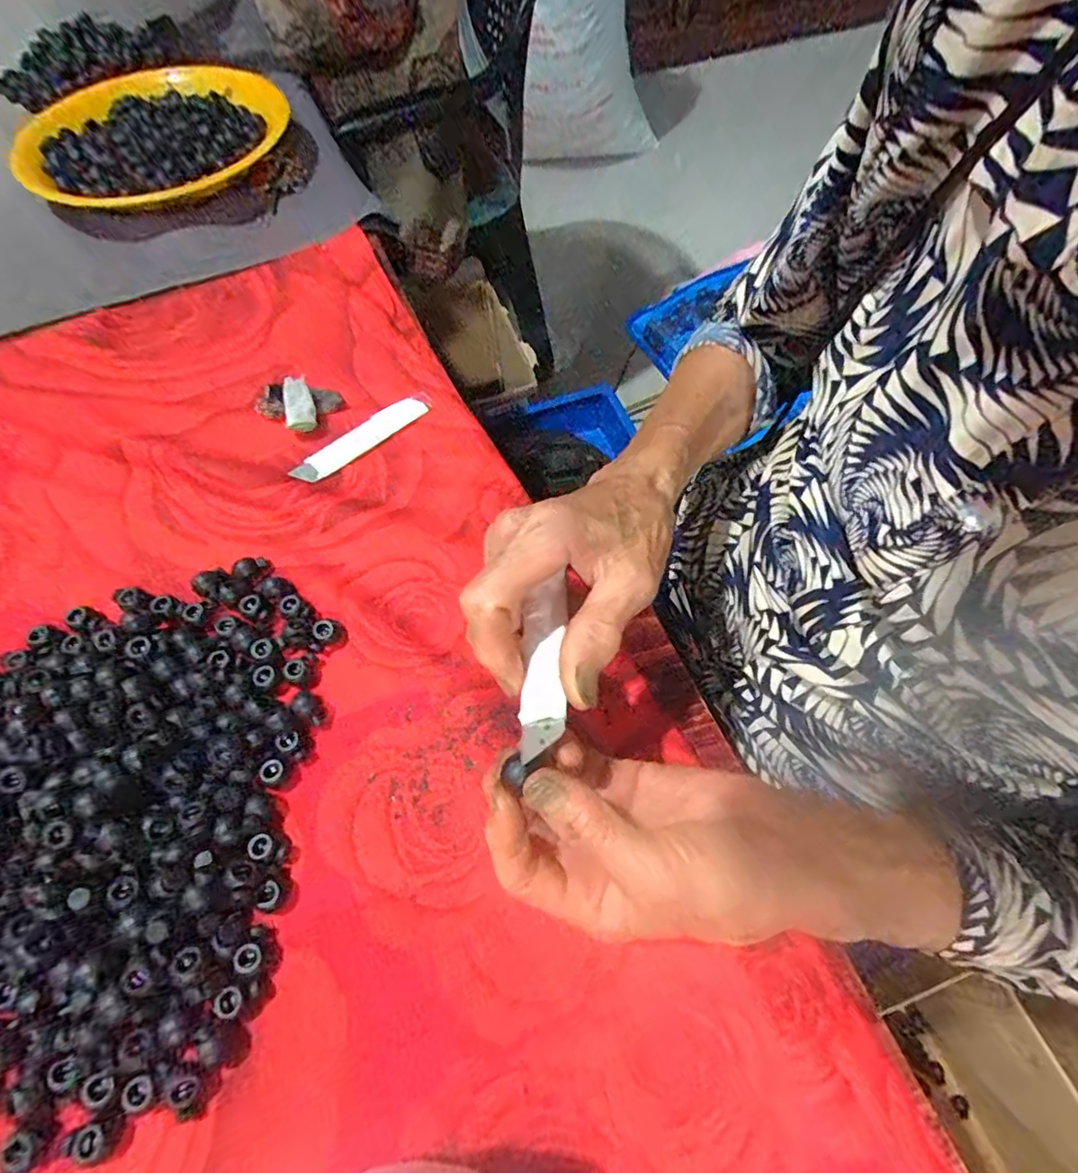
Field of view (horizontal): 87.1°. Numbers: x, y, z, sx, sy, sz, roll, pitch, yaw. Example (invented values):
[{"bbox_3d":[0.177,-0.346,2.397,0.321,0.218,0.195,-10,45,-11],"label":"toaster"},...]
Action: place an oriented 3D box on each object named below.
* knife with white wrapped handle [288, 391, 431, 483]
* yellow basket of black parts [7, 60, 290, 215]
[{"bbox_3d":[-0.122,-0.105,0.396,0.107,0.006,0.019,-41,69,-18],"label":"knife with white wrapped handle"},{"bbox_3d":[-0.372,-0.427,0.550,0.229,0.053,0.237,-10,63,-5],"label":"yellow basket of black parts"}]

